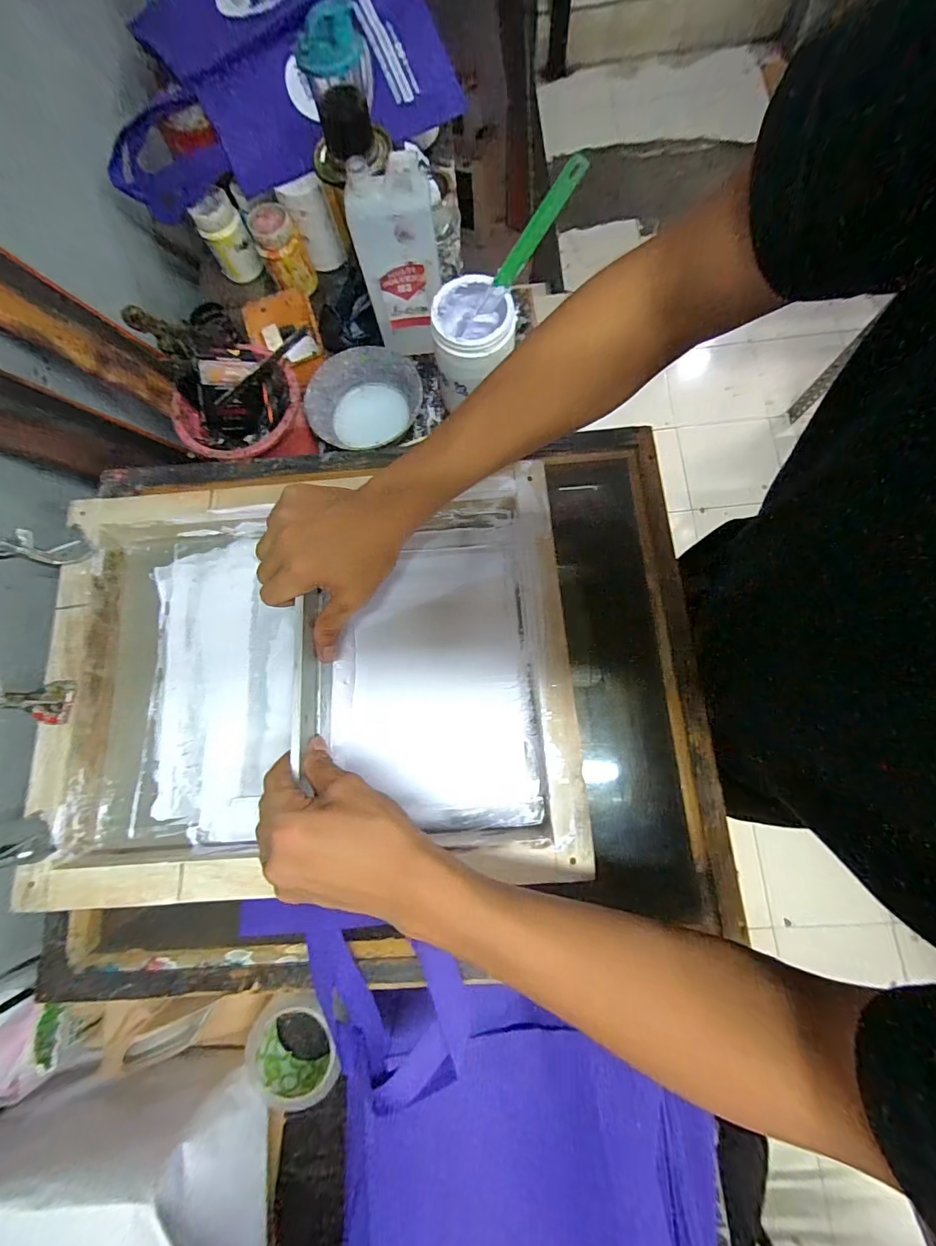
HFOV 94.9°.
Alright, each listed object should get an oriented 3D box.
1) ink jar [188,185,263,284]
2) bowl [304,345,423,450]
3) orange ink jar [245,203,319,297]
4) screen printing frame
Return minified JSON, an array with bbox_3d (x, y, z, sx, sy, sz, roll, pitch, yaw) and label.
[{"bbox_3d":[-0.379,-0.604,0.677,0.063,0.103,0.059,-1,78,3],"label":"ink jar"},{"bbox_3d":[-0.142,-0.302,0.619,0.155,0.099,0.147,-1,78,3],"label":"bowl"},{"bbox_3d":[-0.281,-0.565,0.661,0.068,0.097,0.064,-1,78,3],"label":"orange ink jar"},{"bbox_3d":[-0.137,0.041,0.388,0.446,0.055,0.346,-4,79,-1],"label":"screen printing frame"}]

